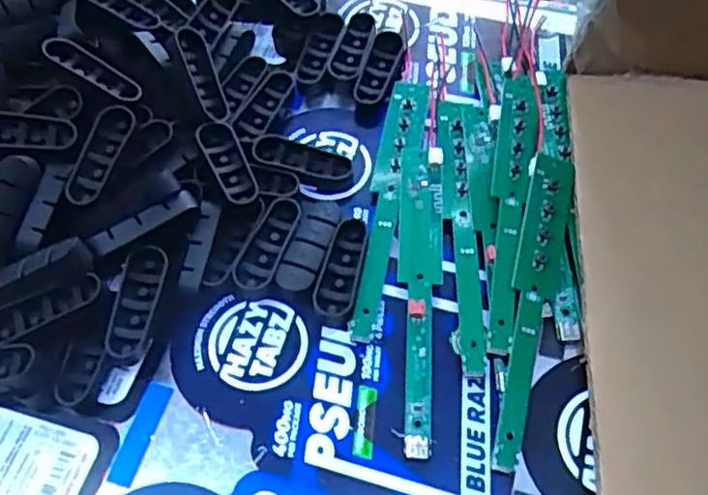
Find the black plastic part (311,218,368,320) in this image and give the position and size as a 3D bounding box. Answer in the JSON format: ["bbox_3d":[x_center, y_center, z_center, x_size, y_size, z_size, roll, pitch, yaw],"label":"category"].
[{"bbox_3d":[-0.006,0.008,0.298,0.016,0.006,0.047,9,61,5],"label":"black plastic part"}]

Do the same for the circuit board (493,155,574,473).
[{"bbox_3d":[0.073,0.020,0.289,0.018,0.009,0.139,14,61,8],"label":"circuit board"}]

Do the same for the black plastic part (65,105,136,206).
[{"bbox_3d":[-0.109,-0.040,0.300,0.015,0.009,0.046,18,62,9],"label":"black plastic part"}]

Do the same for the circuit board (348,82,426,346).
[{"bbox_3d":[0.016,-0.023,0.318,0.019,0.007,0.138,10,61,5],"label":"circuit board"}]

